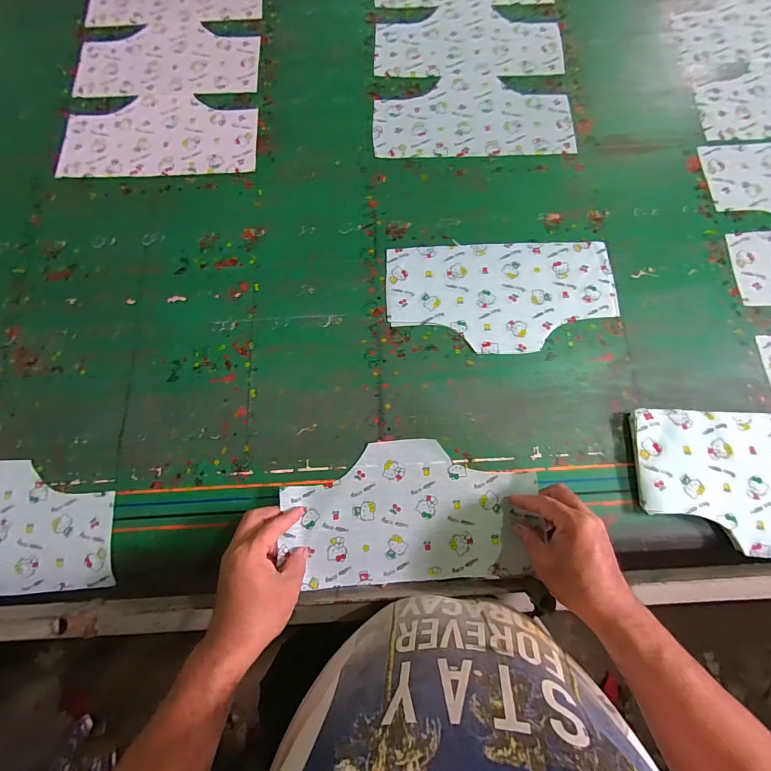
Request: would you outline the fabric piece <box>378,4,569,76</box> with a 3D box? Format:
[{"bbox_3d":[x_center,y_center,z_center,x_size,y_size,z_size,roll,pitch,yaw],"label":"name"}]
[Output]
[{"bbox_3d":[0.145,-0.610,0.676,0.320,0.005,0.162,-1,74,0],"label":"fabric piece"}]

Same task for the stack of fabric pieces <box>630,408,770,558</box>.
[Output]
[{"bbox_3d":[0.483,0.120,0.476,0.327,0.022,0.171,1,74,0],"label":"stack of fabric pieces"}]

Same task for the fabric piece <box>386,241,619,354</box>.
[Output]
[{"bbox_3d":[0.167,-0.130,0.551,0.322,0.006,0.169,-2,74,-1],"label":"fabric piece"}]

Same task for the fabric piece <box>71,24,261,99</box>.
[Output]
[{"bbox_3d":[-0.383,-0.574,0.675,0.312,0.006,0.158,-2,76,1],"label":"fabric piece"}]

